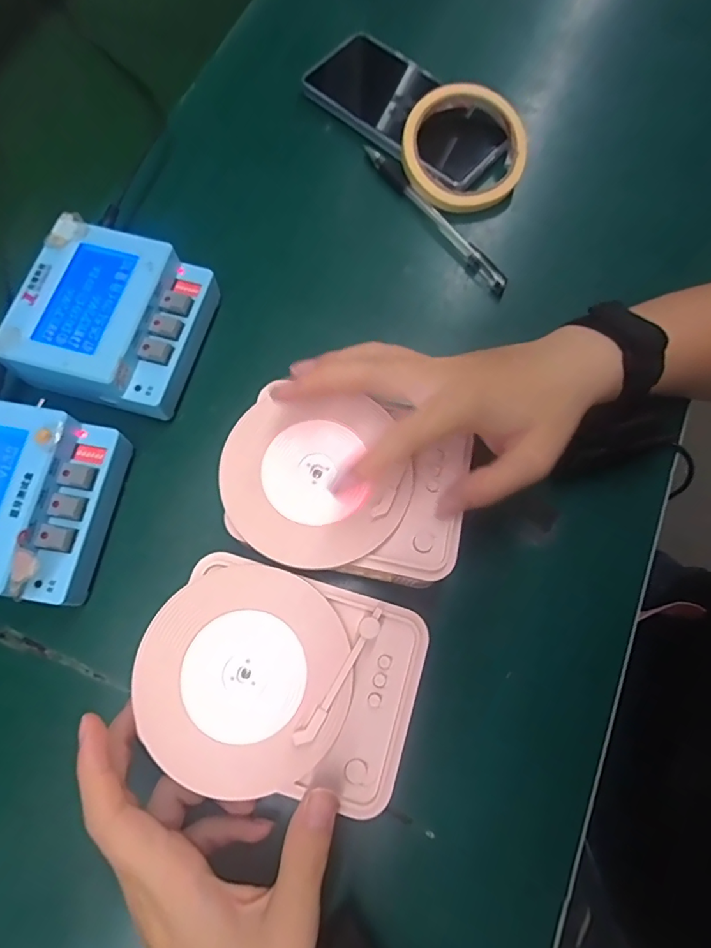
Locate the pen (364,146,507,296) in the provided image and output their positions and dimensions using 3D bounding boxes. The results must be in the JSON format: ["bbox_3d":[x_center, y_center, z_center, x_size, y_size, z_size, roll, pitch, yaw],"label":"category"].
[{"bbox_3d":[0.059,-0.194,0.379,0.010,0.013,0.158,-36,77,-11],"label":"pen"}]

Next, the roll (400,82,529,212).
[{"bbox_3d":[0.084,-0.249,0.383,0.093,0.015,0.093,0,90,-3],"label":"roll"}]

